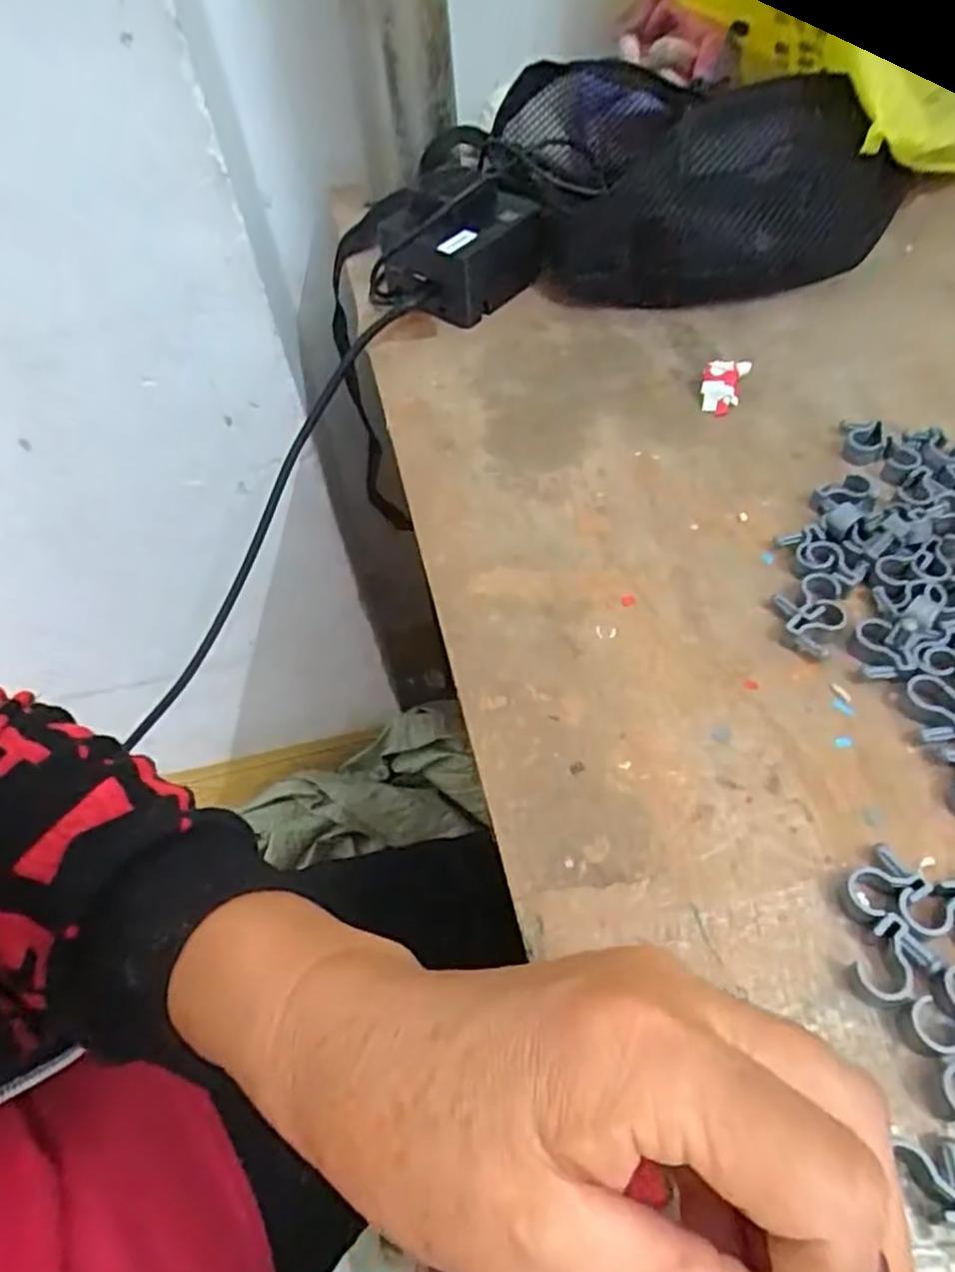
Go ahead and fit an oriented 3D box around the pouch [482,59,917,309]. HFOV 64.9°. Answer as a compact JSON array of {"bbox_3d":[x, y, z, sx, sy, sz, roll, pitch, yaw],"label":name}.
[{"bbox_3d":[0.126,-0.269,0.454,0.247,0.089,0.128,13,55,13],"label":"pouch"}]

